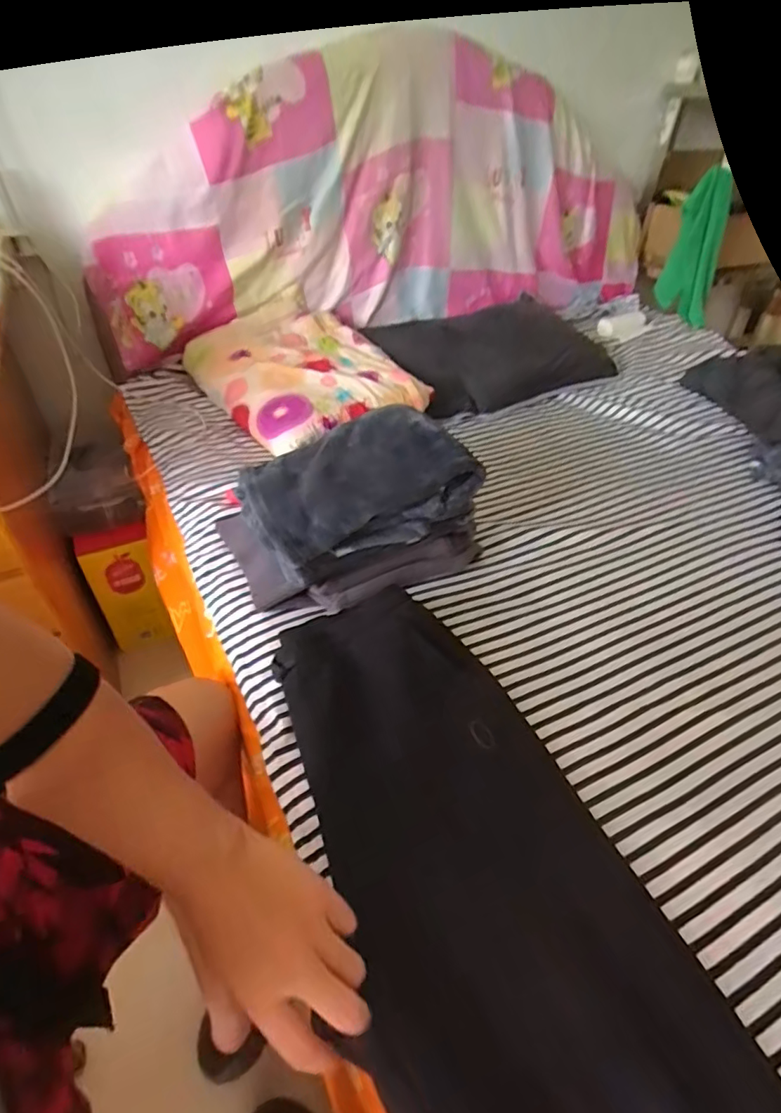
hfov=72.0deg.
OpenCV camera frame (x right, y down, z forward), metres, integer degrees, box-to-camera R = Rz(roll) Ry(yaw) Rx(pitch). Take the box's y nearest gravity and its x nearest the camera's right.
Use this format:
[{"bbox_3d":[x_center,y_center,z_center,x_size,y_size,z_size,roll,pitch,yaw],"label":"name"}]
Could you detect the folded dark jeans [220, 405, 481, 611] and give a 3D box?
[{"bbox_3d":[-0.063,-0.077,0.794,0.336,0.184,0.233,-19,44,-23],"label":"folded dark jeans"}]

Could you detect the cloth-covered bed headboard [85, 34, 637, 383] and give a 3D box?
[{"bbox_3d":[0.068,-0.850,1.308,1.501,0.524,0.230,-16,44,-18],"label":"cloth-covered bed headboard"}]

